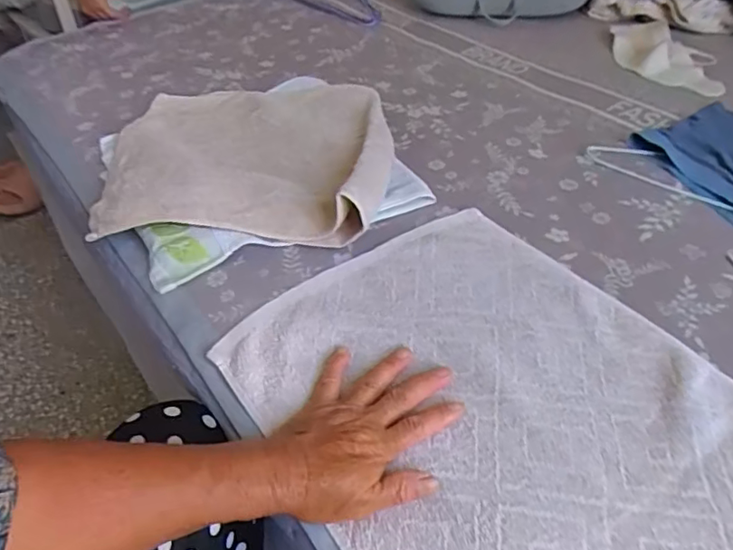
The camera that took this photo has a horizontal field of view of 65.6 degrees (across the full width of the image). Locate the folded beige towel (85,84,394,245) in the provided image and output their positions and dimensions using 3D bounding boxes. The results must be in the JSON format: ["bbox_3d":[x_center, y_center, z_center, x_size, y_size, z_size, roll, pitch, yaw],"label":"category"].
[{"bbox_3d":[-0.148,-0.159,0.709,0.342,0.061,0.331,0,44,5],"label":"folded beige towel"}]

